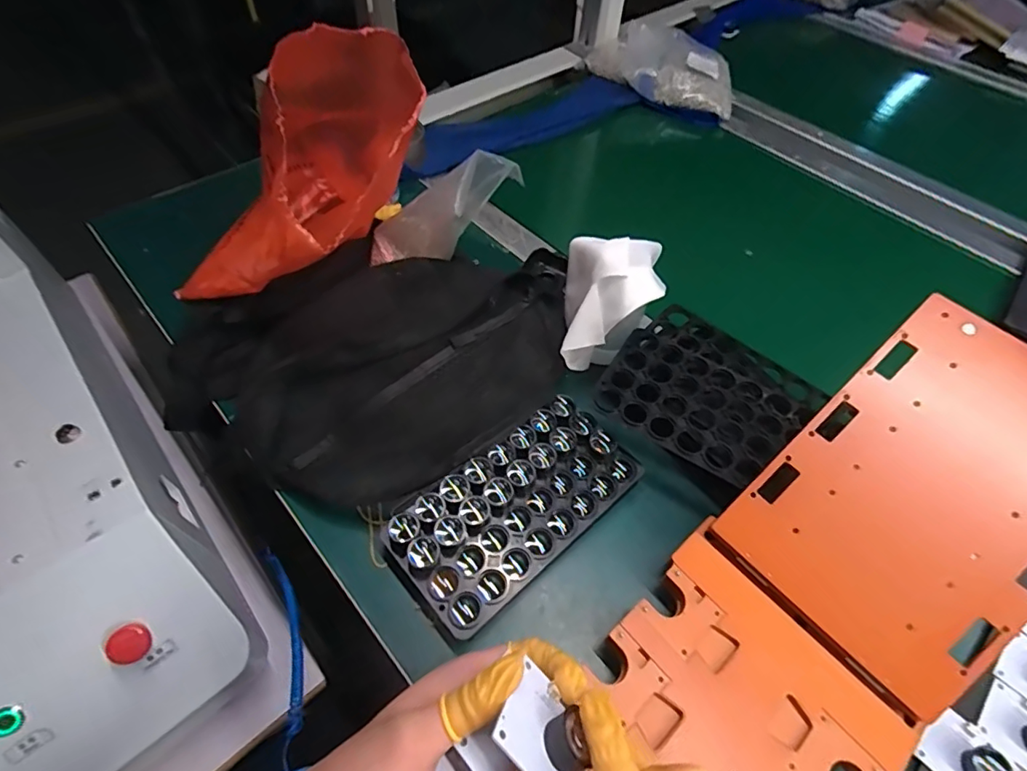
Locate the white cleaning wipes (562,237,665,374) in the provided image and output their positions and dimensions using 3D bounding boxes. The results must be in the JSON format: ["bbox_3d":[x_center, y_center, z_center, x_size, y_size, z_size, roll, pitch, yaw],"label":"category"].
[{"bbox_3d":[0.090,-0.070,0.471,0.085,0.104,0.091,5,55,2],"label":"white cleaning wipes"}]

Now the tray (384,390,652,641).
[{"bbox_3d":[0.004,0.090,0.402,0.193,0.025,0.099,-34,63,-23],"label":"tray"}]

